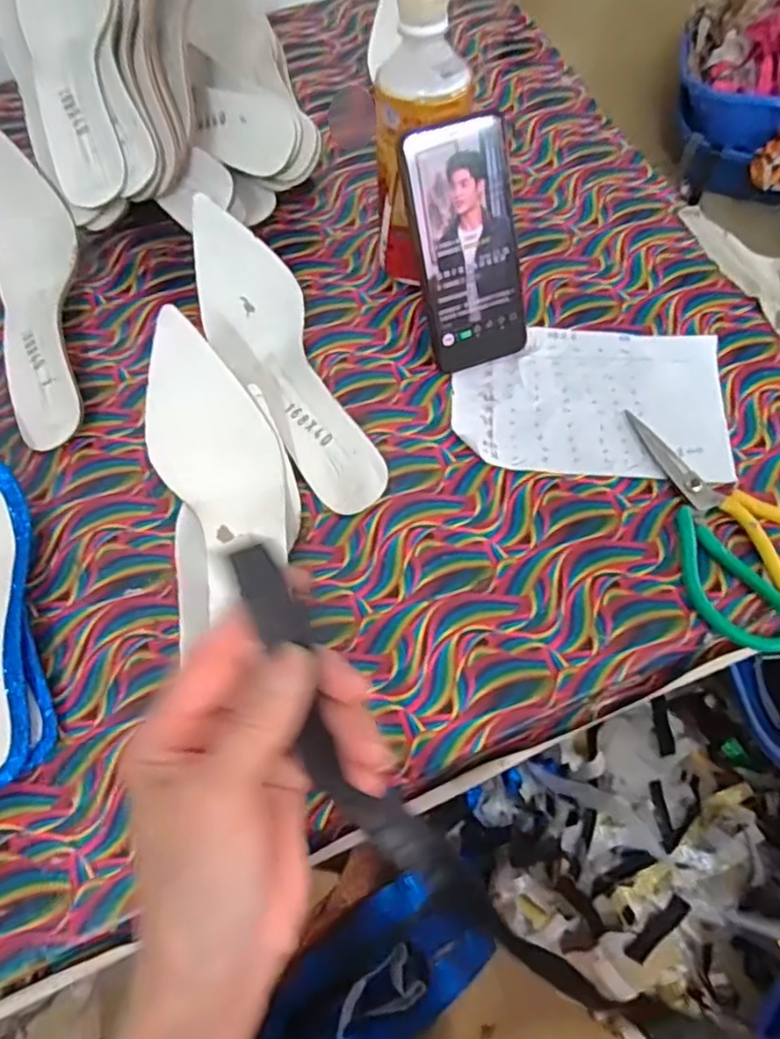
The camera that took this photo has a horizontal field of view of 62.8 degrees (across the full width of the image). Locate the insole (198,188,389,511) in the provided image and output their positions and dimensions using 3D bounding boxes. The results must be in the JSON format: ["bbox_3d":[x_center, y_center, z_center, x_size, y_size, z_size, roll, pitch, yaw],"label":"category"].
[{"bbox_3d":[-0.081,-0.117,0.461,0.074,0.066,0.244,-23,67,-10],"label":"insole"}]

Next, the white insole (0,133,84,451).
[{"bbox_3d":[-0.268,-0.173,0.482,0.073,0.067,0.245,-17,66,-7],"label":"white insole"}]

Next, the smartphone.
[{"bbox_3d":[0.057,-0.190,0.455,0.074,0.159,0.009,-20,30,-9],"label":"smartphone"}]

